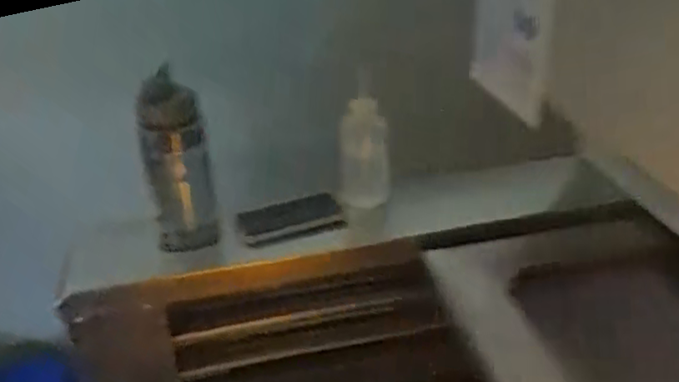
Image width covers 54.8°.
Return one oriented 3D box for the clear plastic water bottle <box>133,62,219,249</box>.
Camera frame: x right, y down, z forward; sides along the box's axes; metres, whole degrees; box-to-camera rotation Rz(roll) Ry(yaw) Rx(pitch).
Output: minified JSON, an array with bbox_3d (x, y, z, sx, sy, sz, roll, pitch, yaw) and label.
[{"bbox_3d":[-0.225,-0.037,0.917,0.084,0.229,0.081,-8,30,-10],"label":"clear plastic water bottle"}]

